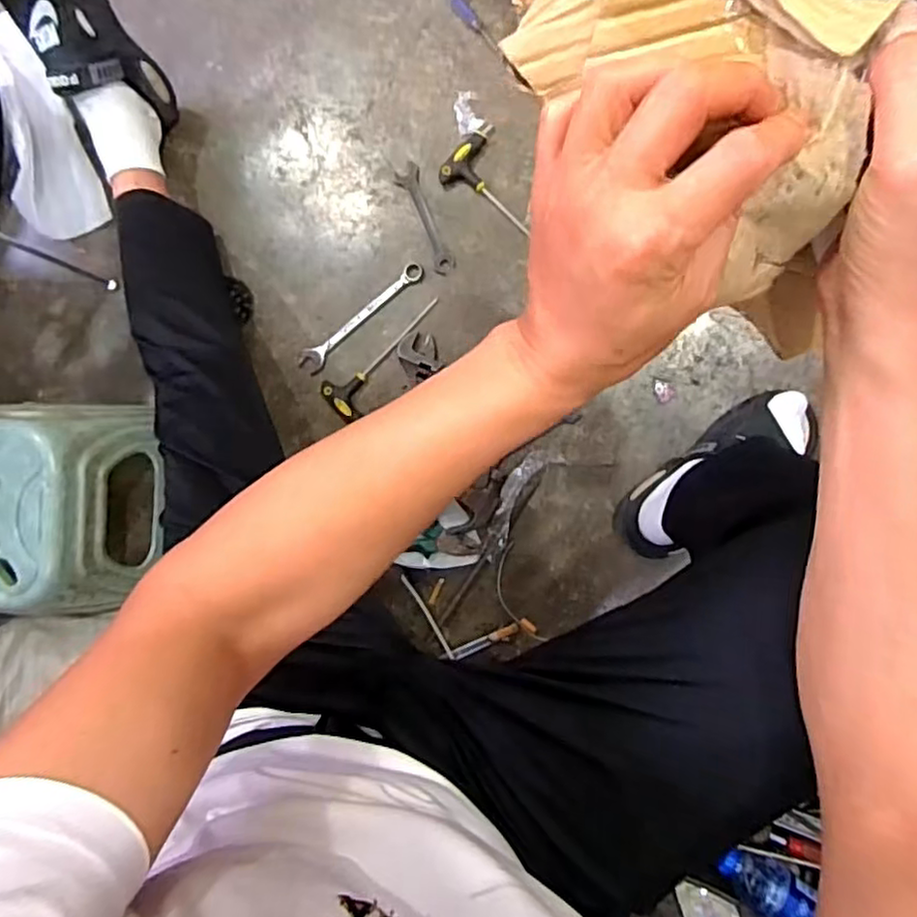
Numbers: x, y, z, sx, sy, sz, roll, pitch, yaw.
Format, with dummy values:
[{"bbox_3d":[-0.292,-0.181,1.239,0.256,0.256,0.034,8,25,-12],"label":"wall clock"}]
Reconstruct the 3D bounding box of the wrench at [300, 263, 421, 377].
[{"bbox_3d":[-0.134,-0.194,0.901,0.212,0.006,0.035,-40,86,4],"label":"wrench"}]

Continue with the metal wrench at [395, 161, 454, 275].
[{"bbox_3d":[-0.047,-0.328,0.895,0.034,0.008,0.159,-21,87,6],"label":"metal wrench"}]

